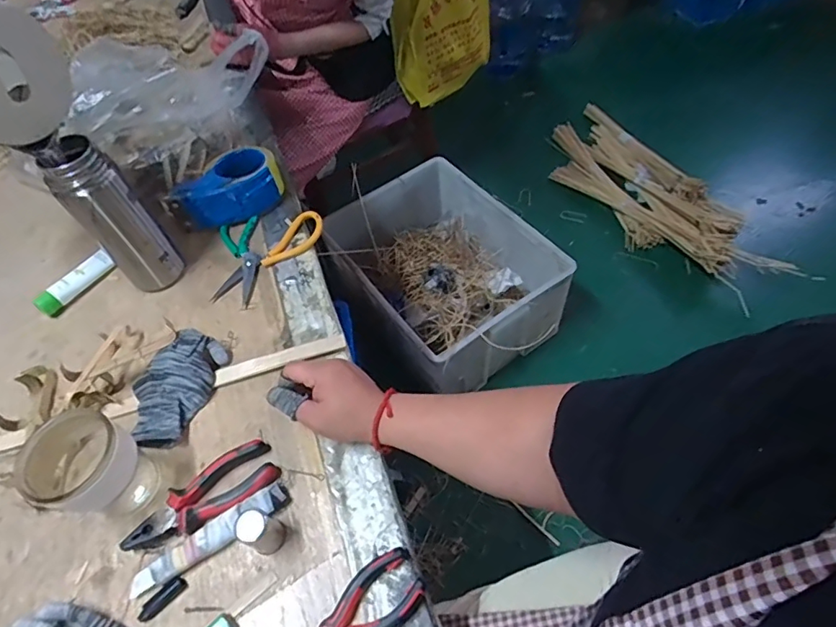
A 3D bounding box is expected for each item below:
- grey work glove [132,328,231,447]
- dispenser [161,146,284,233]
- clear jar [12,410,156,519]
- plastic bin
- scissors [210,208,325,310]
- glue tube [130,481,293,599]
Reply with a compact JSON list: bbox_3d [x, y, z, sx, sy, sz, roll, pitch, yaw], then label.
[{"bbox_3d":[-0.289,0.080,0.594,0.091,0.033,0.132,21,61,18],"label":"grey work glove"},{"bbox_3d":[-0.286,-0.186,0.759,0.167,0.055,0.093,-19,57,-7],"label":"dispenser"},{"bbox_3d":[-0.323,0.156,0.509,0.075,0.111,0.082,-2,57,4],"label":"clear jar"},{"bbox_3d":[0.051,-0.090,1.296,0.406,0.251,0.527,-36,60,-17],"label":"plastic bin"},{"bbox_3d":[-0.212,-0.082,0.720,0.148,0.013,0.151,-6,57,1],"label":"scissors"},{"bbox_3d":[-0.205,0.222,0.506,0.163,0.017,0.029,-32,60,-15],"label":"glue tube"}]

